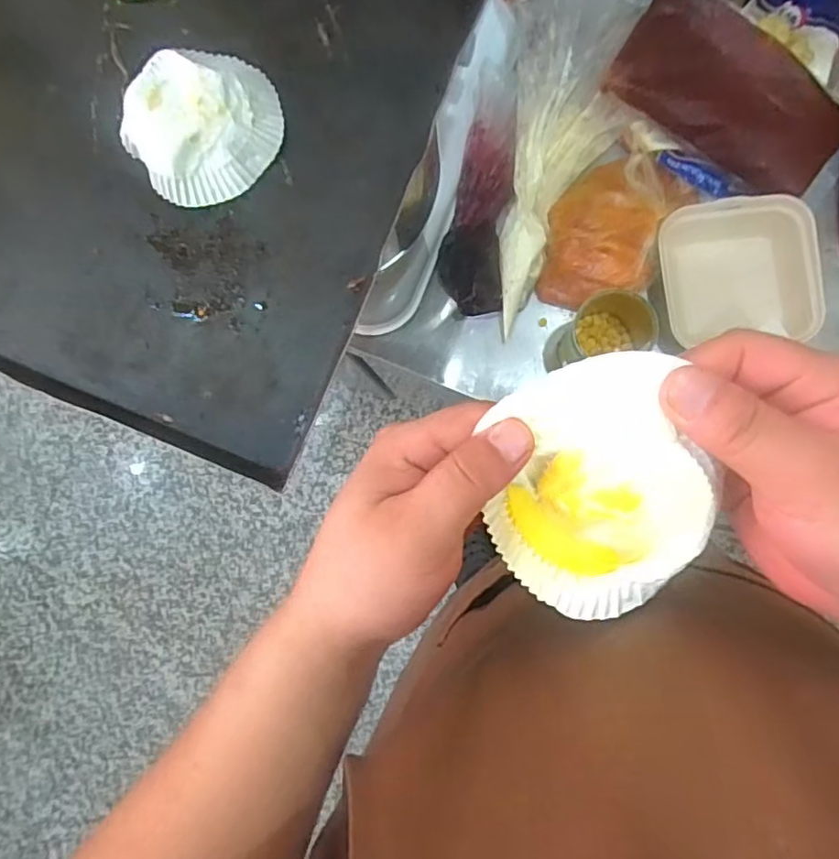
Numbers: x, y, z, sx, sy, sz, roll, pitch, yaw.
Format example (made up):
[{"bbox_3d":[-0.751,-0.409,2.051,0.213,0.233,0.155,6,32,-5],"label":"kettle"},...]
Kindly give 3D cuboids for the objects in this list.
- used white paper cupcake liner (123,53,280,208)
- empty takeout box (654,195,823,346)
[{"bbox_3d":[-0.156,-0.220,0.427,0.106,0.034,0.107,-1,84,6],"label":"used white paper cupcake liner"},{"bbox_3d":[0.326,-0.157,0.618,0.154,0.041,0.147,-2,84,6],"label":"empty takeout box"}]

